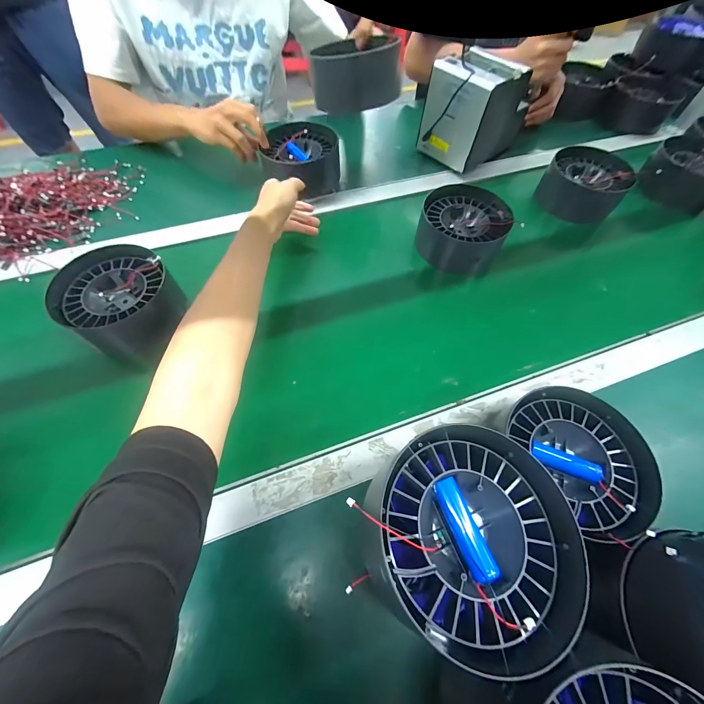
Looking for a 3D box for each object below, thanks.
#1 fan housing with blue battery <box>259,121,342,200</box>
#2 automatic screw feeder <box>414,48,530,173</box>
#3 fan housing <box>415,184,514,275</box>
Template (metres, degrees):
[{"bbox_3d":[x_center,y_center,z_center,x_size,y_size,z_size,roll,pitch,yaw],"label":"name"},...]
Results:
[{"bbox_3d":[-0.093,-0.351,0.570,0.134,0.080,0.122,8,61,3],"label":"fan housing with blue battery"},{"bbox_3d":[0.231,-0.465,0.593,0.143,0.142,0.128,-37,68,-20],"label":"automatic screw feeder"},{"bbox_3d":[0.188,-0.210,0.532,0.139,0.085,0.124,19,62,9],"label":"fan housing"}]

